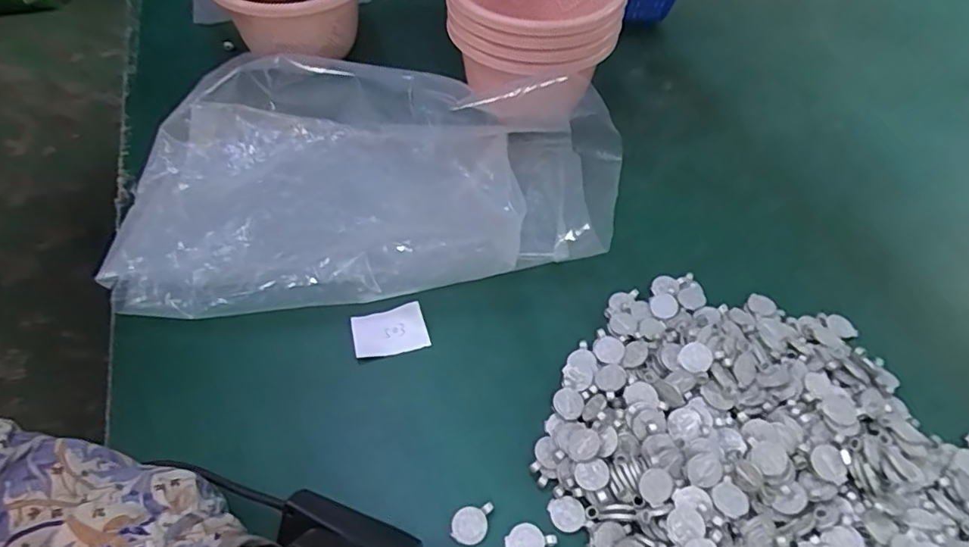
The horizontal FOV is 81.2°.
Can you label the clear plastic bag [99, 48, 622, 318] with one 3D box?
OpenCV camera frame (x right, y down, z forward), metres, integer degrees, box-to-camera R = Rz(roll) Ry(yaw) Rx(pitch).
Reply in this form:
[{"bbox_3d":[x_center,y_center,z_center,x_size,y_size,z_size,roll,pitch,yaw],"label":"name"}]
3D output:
[{"bbox_3d":[-0.078,-0.081,0.452,0.400,0.068,0.227,-3,52,-5],"label":"clear plastic bag"}]

